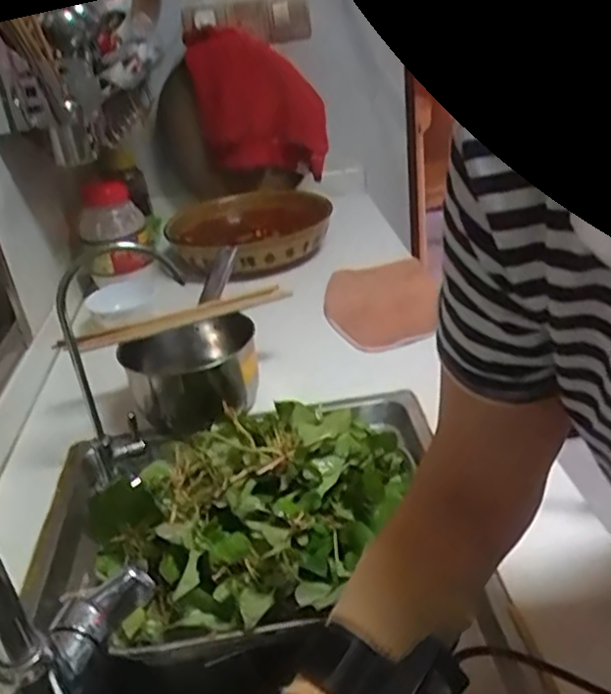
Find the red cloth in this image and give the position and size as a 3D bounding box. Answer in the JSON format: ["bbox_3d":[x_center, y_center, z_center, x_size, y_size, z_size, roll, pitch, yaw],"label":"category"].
[{"bbox_3d":[-0.087,-0.487,1.319,0.255,0.300,0.060,-14,11,-17],"label":"red cloth"}]

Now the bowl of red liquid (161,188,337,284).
[{"bbox_3d":[-0.111,-0.214,1.223,0.270,0.081,0.319,-13,29,-11],"label":"bowl of red liquid"}]

